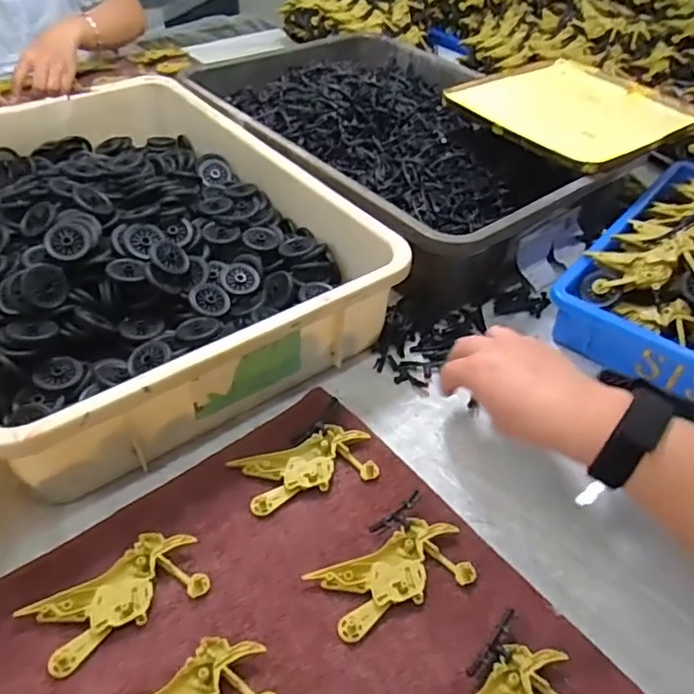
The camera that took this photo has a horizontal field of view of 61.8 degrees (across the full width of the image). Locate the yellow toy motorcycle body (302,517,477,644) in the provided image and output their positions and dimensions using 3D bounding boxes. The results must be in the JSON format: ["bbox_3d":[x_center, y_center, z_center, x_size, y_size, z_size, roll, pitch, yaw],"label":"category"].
[{"bbox_3d":[0.031,0.149,0.383,0.100,0.010,0.049,-17,48,-19],"label":"yellow toy motorcycle body"}]

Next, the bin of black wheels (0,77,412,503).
[{"bbox_3d":[-0.231,-0.114,0.580,0.349,0.089,0.505,-28,52,-28],"label":"bin of black wheels"}]

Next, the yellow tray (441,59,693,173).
[{"bbox_3d":[0.272,-0.293,0.712,0.244,0.022,0.245,-26,50,-27],"label":"yellow tray"}]

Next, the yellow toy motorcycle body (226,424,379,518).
[{"bbox_3d":[-0.030,0.090,0.440,0.100,0.008,0.049,-15,47,-17],"label":"yellow toy motorcycle body"}]

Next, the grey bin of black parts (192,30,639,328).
[{"bbox_3d":[0.052,-0.269,0.752,0.341,0.098,0.542,-25,51,-26],"label":"grey bin of black parts"}]

